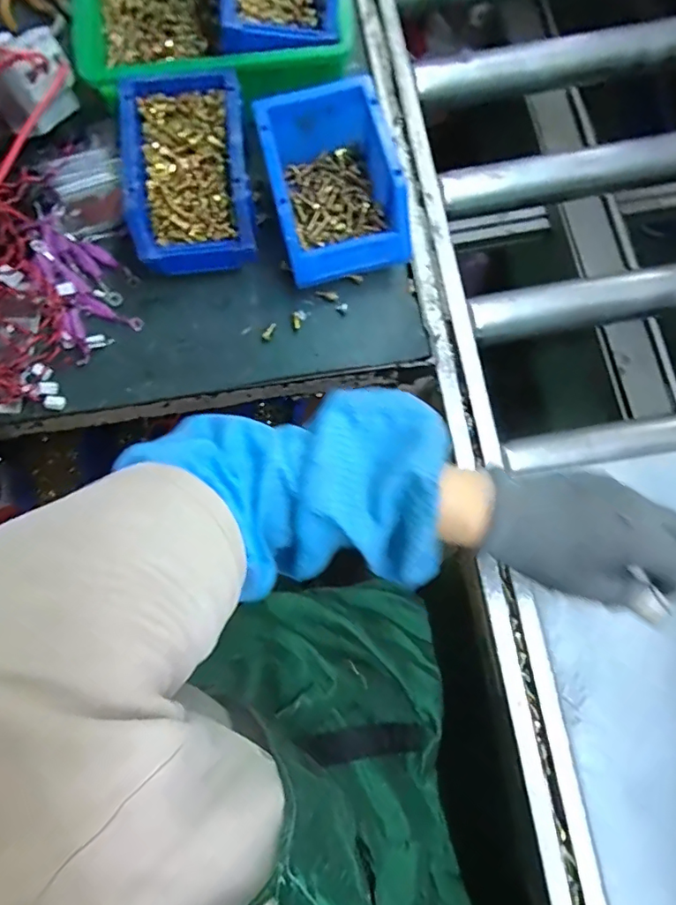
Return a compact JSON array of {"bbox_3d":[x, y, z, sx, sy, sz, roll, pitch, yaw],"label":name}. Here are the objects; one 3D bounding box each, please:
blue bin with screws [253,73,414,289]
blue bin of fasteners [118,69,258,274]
[{"bbox_3d":[-0.006,-0.239,0.480,0.112,0.077,0.157,-16,77,-2],"label":"blue bin with screws"},{"bbox_3d":[-0.133,-0.253,0.483,0.110,0.068,0.167,-8,77,0],"label":"blue bin of fasteners"}]

